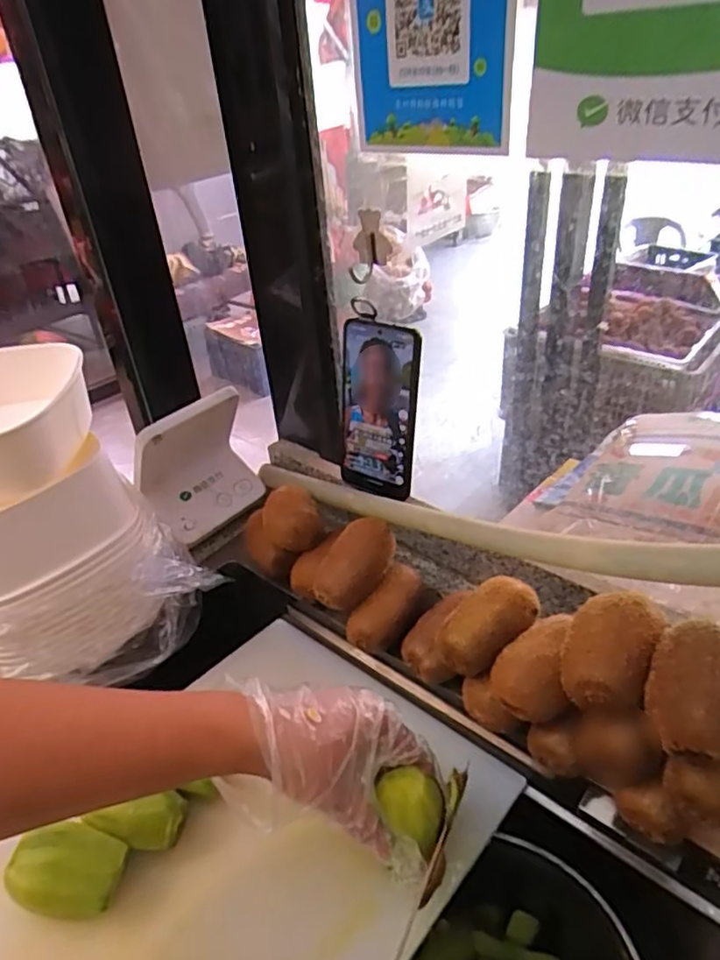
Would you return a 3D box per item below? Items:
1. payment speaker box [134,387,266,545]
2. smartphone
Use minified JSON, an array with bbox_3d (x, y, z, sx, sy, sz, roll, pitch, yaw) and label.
[{"bbox_3d":[-0.162,-0.017,0.621,0.120,0.125,0.053,-33,43,-33],"label":"payment speaker box"},{"bbox_3d":[0.016,-0.061,0.570,0.077,0.161,0.013,17,31,29],"label":"smartphone"}]

